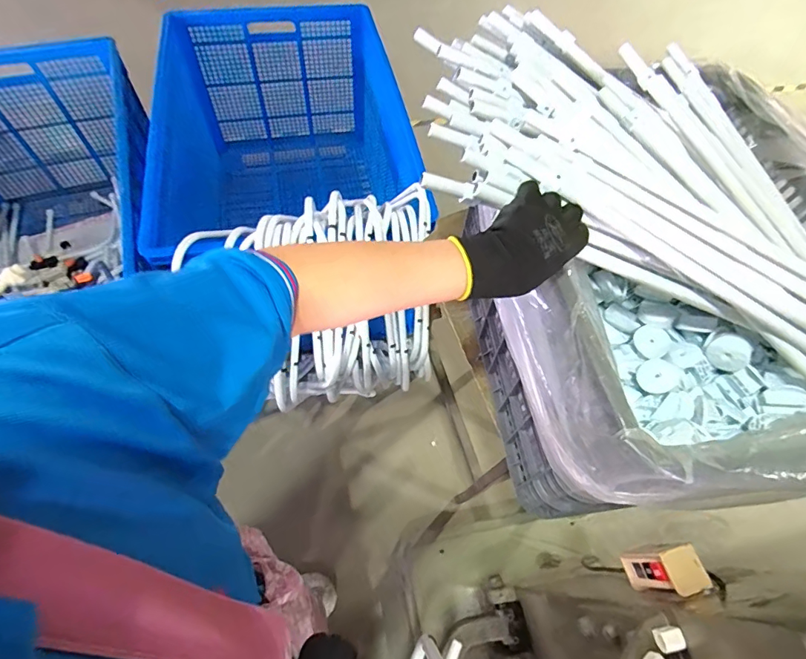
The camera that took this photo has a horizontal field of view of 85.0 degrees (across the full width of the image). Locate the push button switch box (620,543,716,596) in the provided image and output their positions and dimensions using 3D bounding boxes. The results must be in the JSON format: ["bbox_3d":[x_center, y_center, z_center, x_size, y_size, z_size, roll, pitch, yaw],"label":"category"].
[{"bbox_3d":[0.338,0.315,0.572,0.048,0.104,0.049,-13,63,-10],"label":"push button switch box"}]

